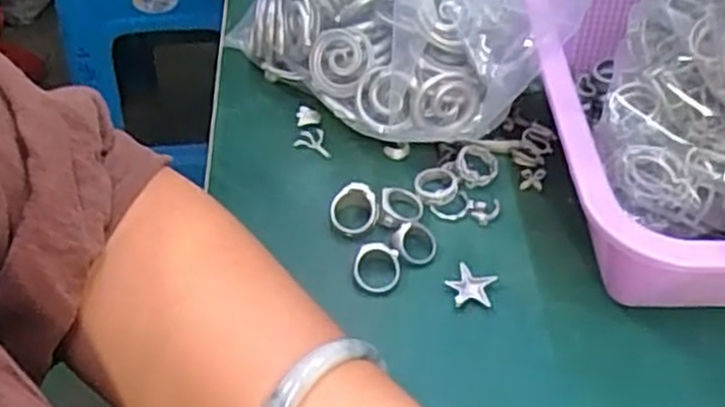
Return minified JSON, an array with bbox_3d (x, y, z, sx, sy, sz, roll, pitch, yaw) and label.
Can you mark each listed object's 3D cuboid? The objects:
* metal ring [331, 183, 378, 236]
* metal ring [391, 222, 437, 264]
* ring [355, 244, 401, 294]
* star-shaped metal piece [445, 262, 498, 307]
[{"bbox_3d":[-0.004,0.002,0.389,0.024,0.015,0.023,0,49,-1],"label":"metal ring"},{"bbox_3d":[0.026,0.019,0.383,0.023,0.009,0.023,0,49,-1],"label":"metal ring"},{"bbox_3d":[0.007,0.032,0.374,0.023,0.004,0.025,15,67,-9],"label":"ring"},{"bbox_3d":[0.053,0.041,0.370,0.022,0.005,0.022,21,52,16],"label":"star-shaped metal piece"}]

